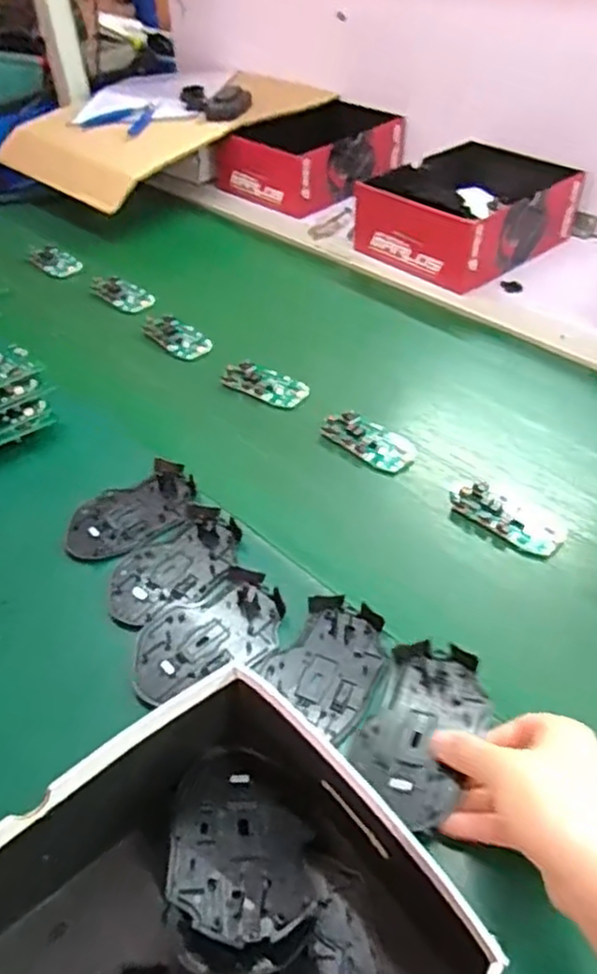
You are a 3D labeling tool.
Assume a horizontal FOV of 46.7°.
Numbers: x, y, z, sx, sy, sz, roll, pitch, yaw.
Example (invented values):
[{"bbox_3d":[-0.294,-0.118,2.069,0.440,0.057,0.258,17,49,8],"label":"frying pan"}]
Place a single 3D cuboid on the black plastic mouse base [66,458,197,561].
[{"bbox_3d":[-0.139,0.021,0.585,0.115,0.012,0.068,-32,51,-28],"label":"black plastic mouse base"}]

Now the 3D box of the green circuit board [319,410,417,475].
[{"bbox_3d":[0.069,-0.045,0.653,0.089,0.014,0.052,32,53,31],"label":"green circuit board"}]

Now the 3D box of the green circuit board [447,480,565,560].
[{"bbox_3d":[0.177,0.024,0.577,0.091,0.016,0.048,30,52,30],"label":"green circuit board"}]

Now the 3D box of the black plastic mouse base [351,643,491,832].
[{"bbox_3d":[0.075,0.148,0.425,0.066,0.022,0.109,18,47,20],"label":"black plastic mouse base"}]

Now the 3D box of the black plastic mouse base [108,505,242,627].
[{"bbox_3d":[-0.097,0.060,0.544,0.113,0.012,0.072,-32,51,-28],"label":"black plastic mouse base"}]

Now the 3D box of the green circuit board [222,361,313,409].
[{"bbox_3d":[-0.034,-0.109,0.727,0.089,0.014,0.044,22,48,23],"label":"green circuit board"}]

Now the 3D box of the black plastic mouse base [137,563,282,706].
[{"bbox_3d":[-0.065,0.104,0.494,0.113,0.012,0.074,-27,48,-24],"label":"black plastic mouse base"}]

